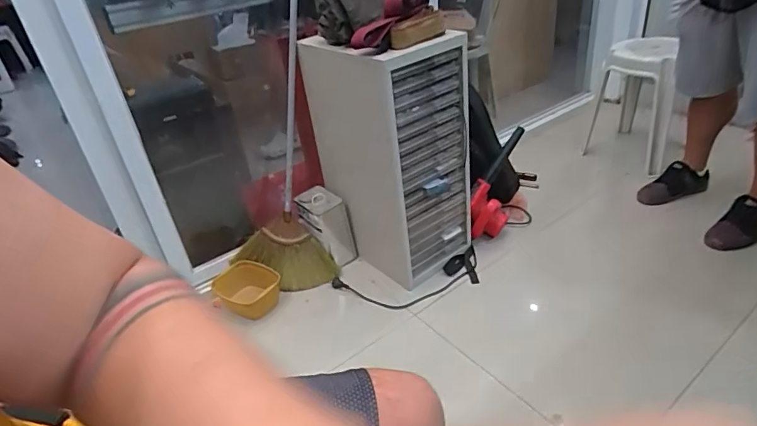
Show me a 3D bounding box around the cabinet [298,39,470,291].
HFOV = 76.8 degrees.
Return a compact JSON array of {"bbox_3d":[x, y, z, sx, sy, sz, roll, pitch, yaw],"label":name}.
[{"bbox_3d":[0.033,-0.182,1.493,0.302,0.707,0.425,-24,36,-25],"label":"cabinet"}]

